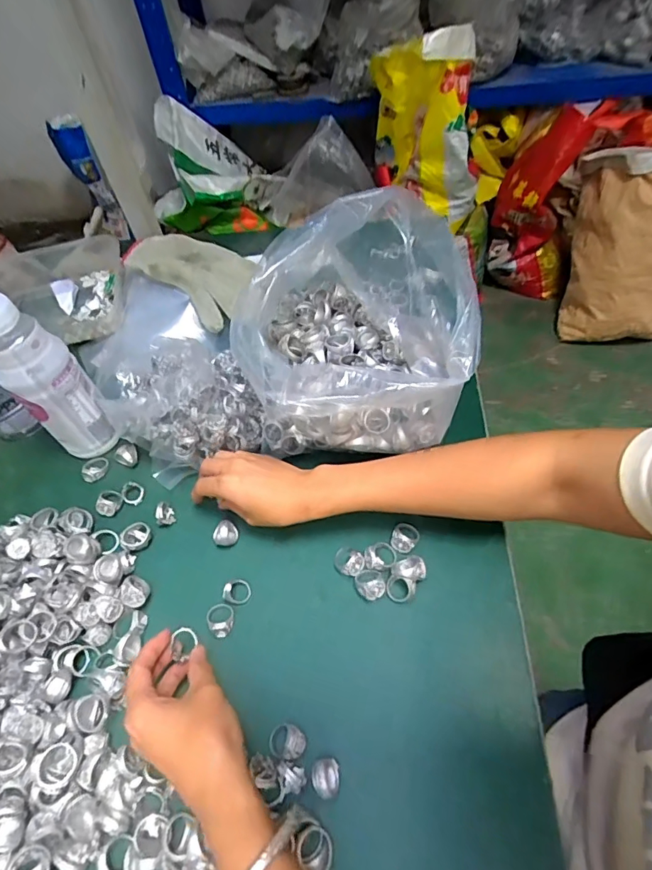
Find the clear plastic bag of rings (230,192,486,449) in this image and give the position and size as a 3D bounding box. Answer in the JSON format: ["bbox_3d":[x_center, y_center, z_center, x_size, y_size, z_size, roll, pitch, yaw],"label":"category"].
[{"bbox_3d":[0.032,-0.087,0.448,0.204,0.211,0.180,9,55,12],"label":"clear plastic bag of rings"}]

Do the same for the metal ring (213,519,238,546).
[{"bbox_3d":[-0.098,0.094,0.462,0.023,0.016,0.023,-3,54,4],"label":"metal ring"}]

